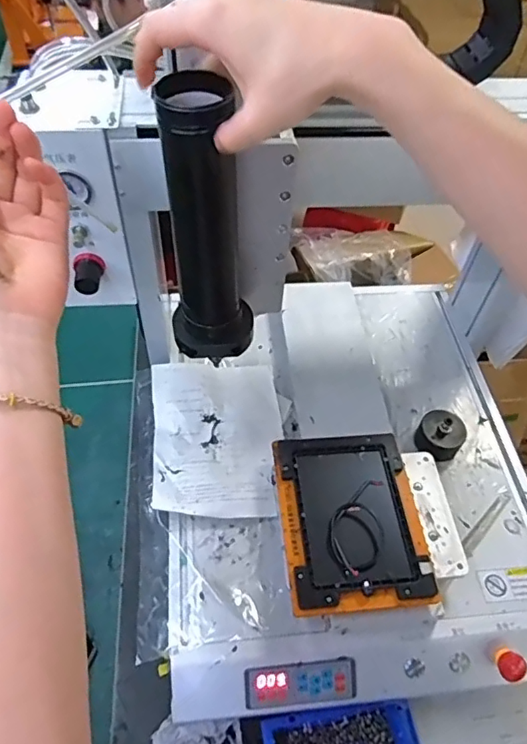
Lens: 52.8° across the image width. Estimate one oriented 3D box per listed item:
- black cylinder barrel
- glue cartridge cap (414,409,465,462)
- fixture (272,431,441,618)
[{"bbox_3d":[-0.047,-0.113,0.453,0.075,0.247,0.063,-18,53,-14],"label":"black cylinder barrel"},{"bbox_3d":[0.227,0.085,0.689,0.054,0.052,0.055,2,53,-2],"label":"glue cartridge cap"},{"bbox_3d":[0.096,0.157,0.590,0.152,0.019,0.198,-4,53,-6],"label":"fixture"}]

